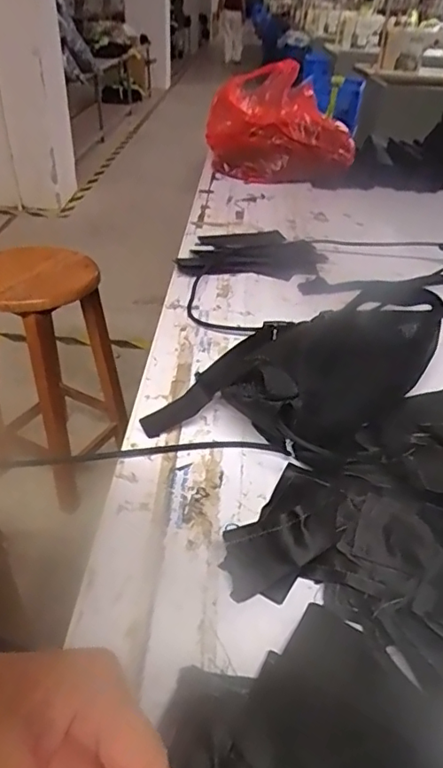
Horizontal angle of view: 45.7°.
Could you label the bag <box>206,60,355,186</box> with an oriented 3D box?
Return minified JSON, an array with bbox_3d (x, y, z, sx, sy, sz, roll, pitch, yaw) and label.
[{"bbox_3d":[0.138,-0.596,1.221,0.342,0.206,0.210,3,36,-1],"label":"bag"}]

